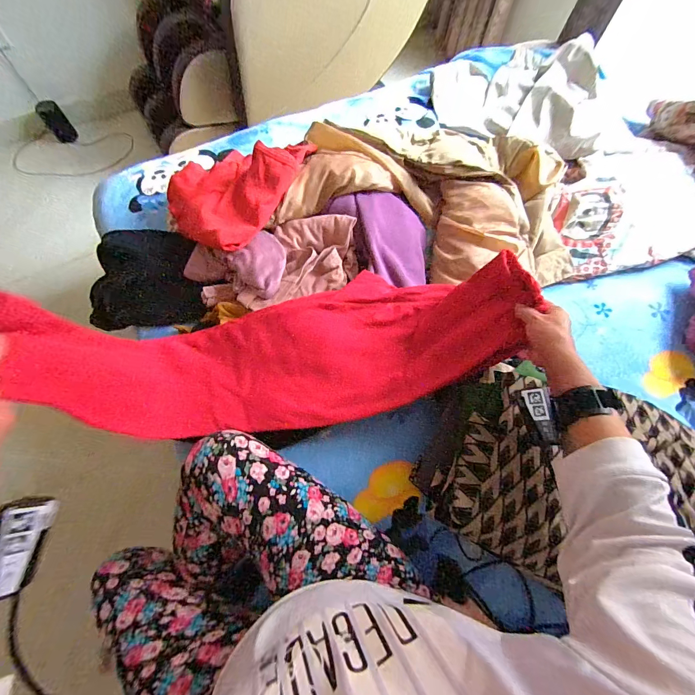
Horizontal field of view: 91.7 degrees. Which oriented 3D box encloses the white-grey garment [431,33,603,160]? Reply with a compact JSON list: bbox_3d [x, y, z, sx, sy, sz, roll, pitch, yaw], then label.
[{"bbox_3d":[0.474,-0.730,0.933,0.438,0.084,0.400,22,68,8],"label":"white-grey garment"}]

